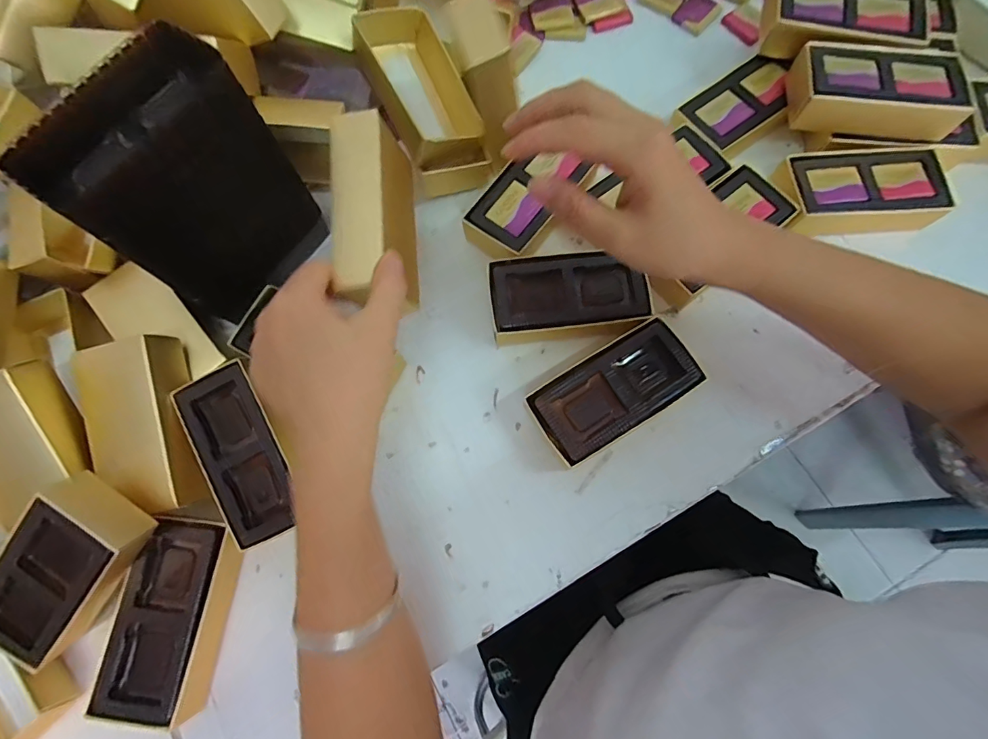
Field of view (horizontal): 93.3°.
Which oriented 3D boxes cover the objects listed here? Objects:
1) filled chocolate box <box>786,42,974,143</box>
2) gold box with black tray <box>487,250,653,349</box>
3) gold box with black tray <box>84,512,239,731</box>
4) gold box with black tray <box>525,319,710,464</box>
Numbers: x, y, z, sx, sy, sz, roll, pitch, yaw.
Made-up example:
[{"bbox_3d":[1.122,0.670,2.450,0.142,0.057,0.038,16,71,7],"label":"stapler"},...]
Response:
[{"bbox_3d":[0.290,-0.212,0.356,0.112,0.034,0.058,7,74,4],"label":"filled chocolate box"},{"bbox_3d":[0.055,-0.053,0.353,0.113,0.034,0.063,-7,74,0],"label":"gold box with black tray"},{"bbox_3d":[-0.204,0.158,0.301,0.061,0.038,0.122,6,74,3],"label":"gold box with black tray"},{"bbox_3d":[0.083,0.016,0.332,0.114,0.033,0.058,-32,76,-7],"label":"gold box with black tray"}]

